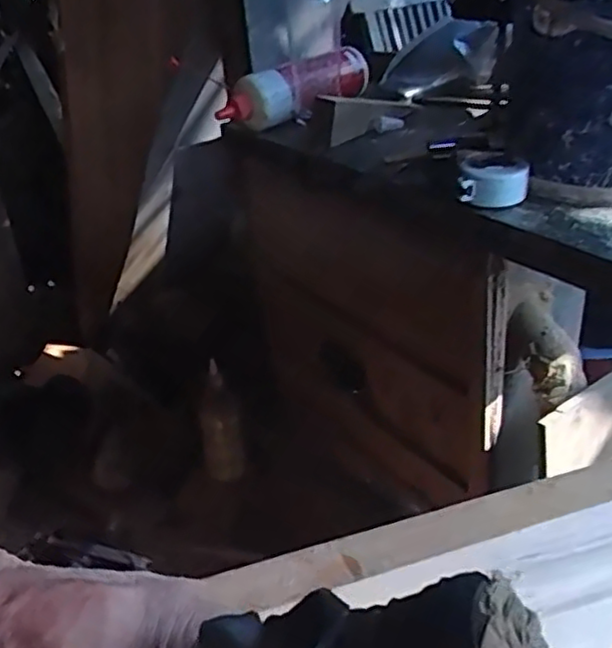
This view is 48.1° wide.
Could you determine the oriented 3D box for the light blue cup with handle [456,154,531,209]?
[{"bbox_3d":[0.162,-0.122,0.589,0.056,0.031,0.044,8,32,15],"label":"light blue cup with handle"}]

